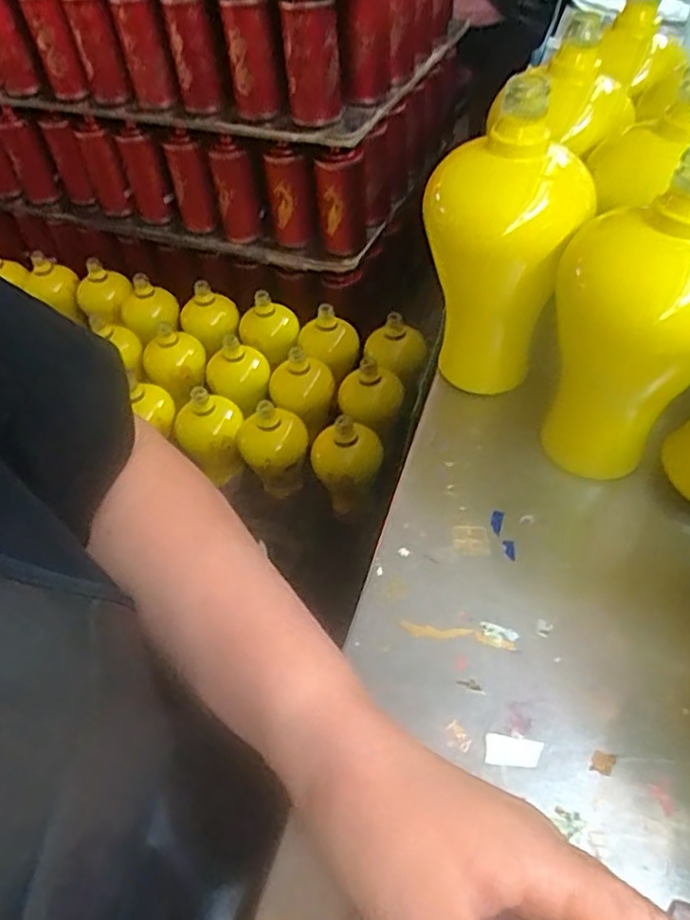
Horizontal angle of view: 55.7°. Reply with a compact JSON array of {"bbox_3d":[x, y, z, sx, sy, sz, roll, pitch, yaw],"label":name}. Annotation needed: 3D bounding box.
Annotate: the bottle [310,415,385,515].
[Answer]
[{"bbox_3d":[0.006,0.019,1.053,0.107,0.187,0.094,15,53,17],"label":"bottle"}]

